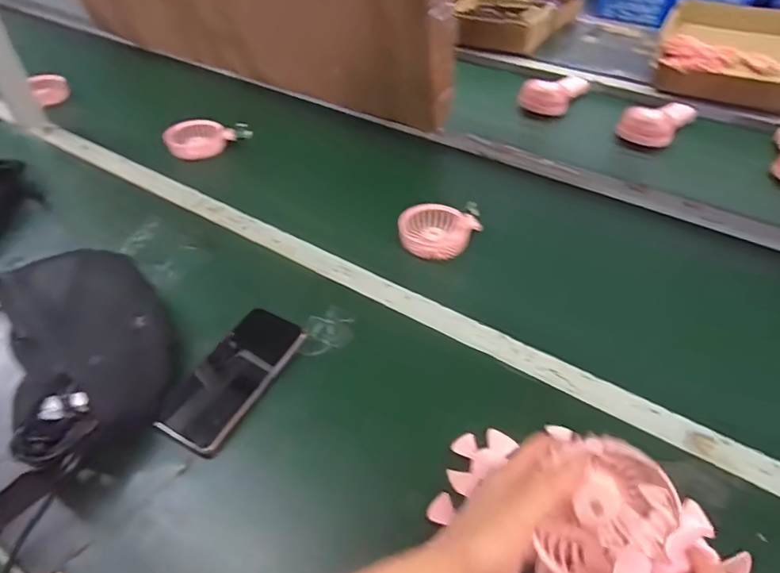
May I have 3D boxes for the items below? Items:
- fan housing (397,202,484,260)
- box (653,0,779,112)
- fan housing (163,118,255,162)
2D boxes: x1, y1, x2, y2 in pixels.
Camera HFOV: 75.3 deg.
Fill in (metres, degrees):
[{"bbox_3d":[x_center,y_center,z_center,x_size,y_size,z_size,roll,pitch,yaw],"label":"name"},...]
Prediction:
[{"bbox_3d":[0.069,-0.079,0.702,0.103,0.038,0.085,11,45,12],"label":"fan housing"},{"bbox_3d":[0.763,-0.511,1.099,0.331,0.068,0.524,21,48,21],"label":"box"},{"bbox_3d":[-0.313,-0.258,0.875,0.141,0.048,0.061,-15,46,-14],"label":"fan housing"}]

